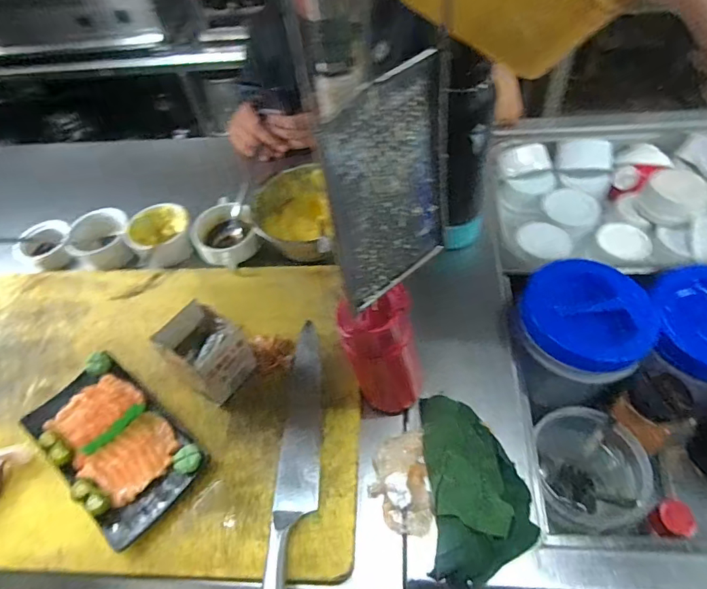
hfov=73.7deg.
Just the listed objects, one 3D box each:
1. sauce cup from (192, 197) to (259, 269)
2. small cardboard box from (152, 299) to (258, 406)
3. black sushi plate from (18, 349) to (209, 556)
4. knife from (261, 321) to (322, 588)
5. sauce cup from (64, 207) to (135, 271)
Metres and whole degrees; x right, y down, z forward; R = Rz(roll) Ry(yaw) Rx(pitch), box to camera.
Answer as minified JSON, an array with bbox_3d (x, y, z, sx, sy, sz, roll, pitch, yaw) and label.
[{"bbox_3d":[-0.196,-0.097,0.720,0.097,0.053,0.120,-24,53,-11],"label":"sauce cup"},{"bbox_3d":[-0.173,0.071,0.568,0.097,0.084,0.079,36,64,29],"label":"small cardboard box"},{"bbox_3d":[-0.272,0.168,0.539,0.208,0.034,0.118,31,62,27],"label":"black sushi plate"},{"bbox_3d":[-0.059,0.178,0.521,0.043,0.016,0.337,-1,52,6],"label":"knife"},{"bbox_3d":[-0.401,-0.087,0.753,0.086,0.050,0.093,-3,52,4],"label":"sauce cup"}]

